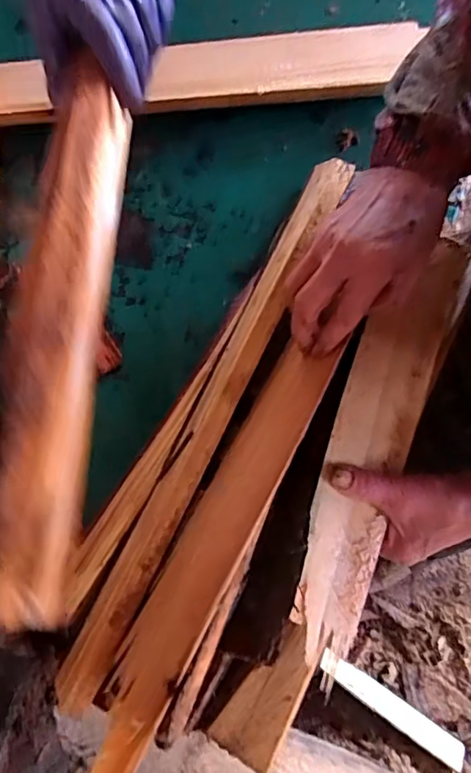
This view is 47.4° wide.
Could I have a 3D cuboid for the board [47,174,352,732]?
[{"bbox_3d":[-0.016,0.019,0.448,0.037,0.023,0.491,24,81,9],"label":"board"}]

